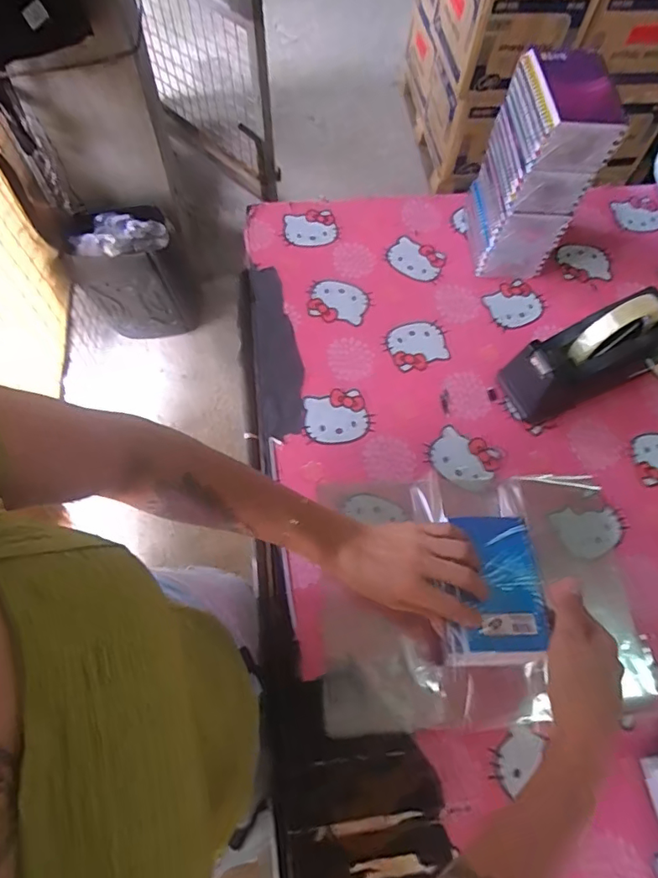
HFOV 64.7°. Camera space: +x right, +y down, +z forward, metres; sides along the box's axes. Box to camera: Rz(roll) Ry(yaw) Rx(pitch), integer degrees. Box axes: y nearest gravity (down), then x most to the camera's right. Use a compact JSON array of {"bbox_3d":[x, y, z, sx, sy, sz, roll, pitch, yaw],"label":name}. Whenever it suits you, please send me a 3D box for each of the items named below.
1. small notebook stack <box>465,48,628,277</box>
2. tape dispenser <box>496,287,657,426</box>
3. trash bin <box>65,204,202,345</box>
[{"bbox_3d":[0.260,-0.337,0.666,0.103,0.231,0.141,3,64,-2],"label":"small notebook stack"},{"bbox_3d":[0.318,-0.104,0.617,0.210,0.129,0.074,-22,68,-13],"label":"tape dispenser"},{"bbox_3d":[-0.585,-0.492,1.592,0.326,0.347,0.237,-11,66,-9],"label":"trash bin"}]

